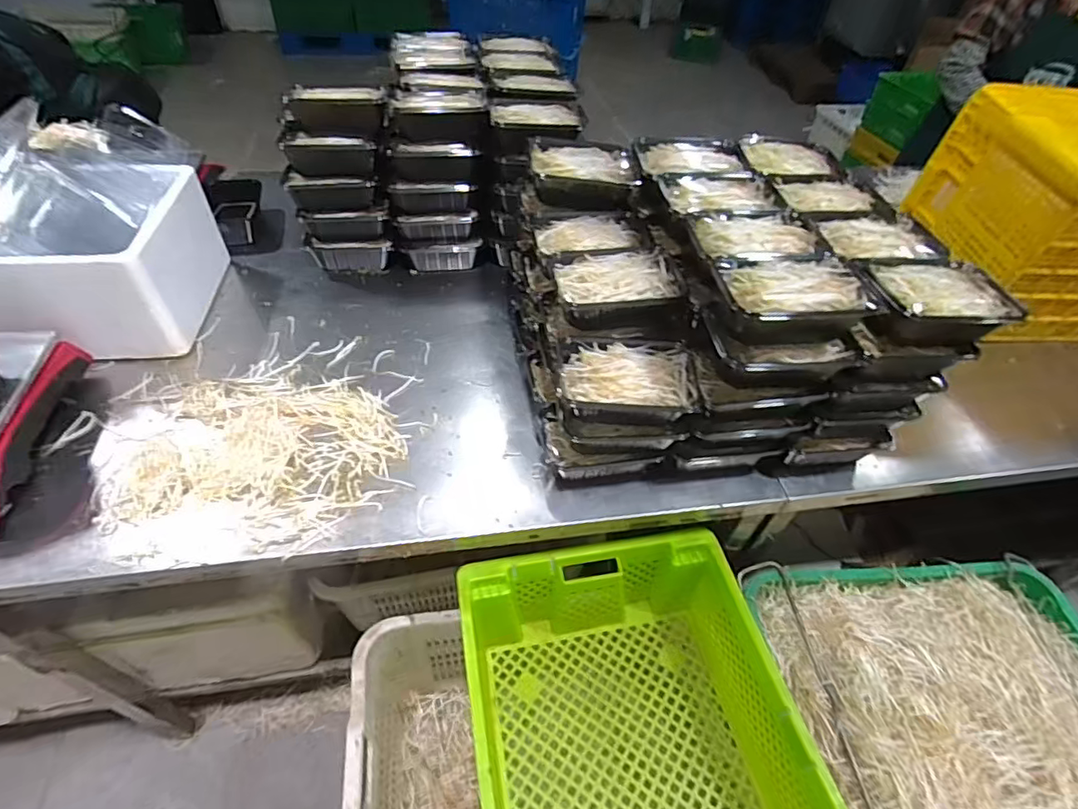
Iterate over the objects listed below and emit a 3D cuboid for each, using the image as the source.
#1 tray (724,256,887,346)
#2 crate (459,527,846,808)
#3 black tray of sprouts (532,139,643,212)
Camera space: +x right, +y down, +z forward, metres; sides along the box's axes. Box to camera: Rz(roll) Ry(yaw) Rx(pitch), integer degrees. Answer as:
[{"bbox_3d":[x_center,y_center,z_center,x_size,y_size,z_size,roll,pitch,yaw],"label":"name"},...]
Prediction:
[{"bbox_3d":[0.311,-0.126,0.675,0.190,0.063,0.098,-2,49,-7],"label":"tray"},{"bbox_3d":[0.129,0.488,0.718,0.413,0.207,0.589,-6,49,-10],"label":"crate"},{"bbox_3d":[0.074,-0.377,0.898,0.186,0.061,0.121,6,48,1],"label":"black tray of sprouts"}]

